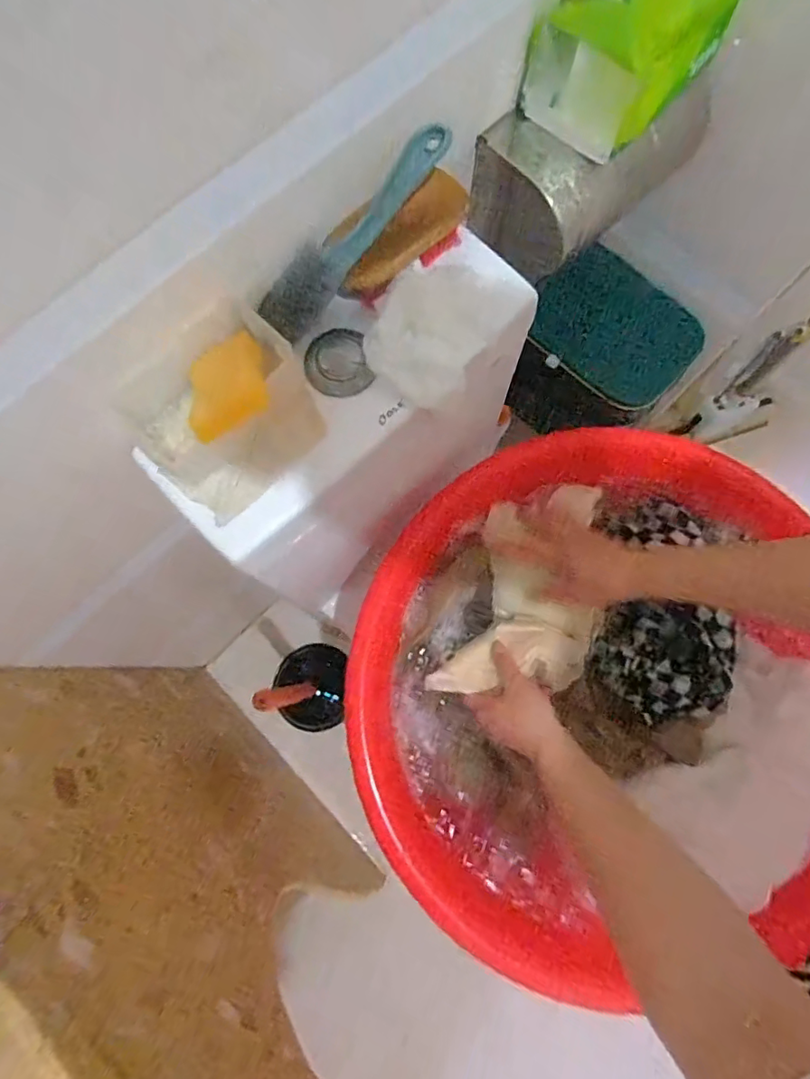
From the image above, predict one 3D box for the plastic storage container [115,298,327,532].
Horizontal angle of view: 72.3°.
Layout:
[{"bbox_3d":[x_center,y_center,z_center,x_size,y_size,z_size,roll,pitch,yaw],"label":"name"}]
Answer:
[{"bbox_3d":[-0.135,-0.099,0.425,0.110,0.050,0.130,42,81,10],"label":"plastic storage container"}]

